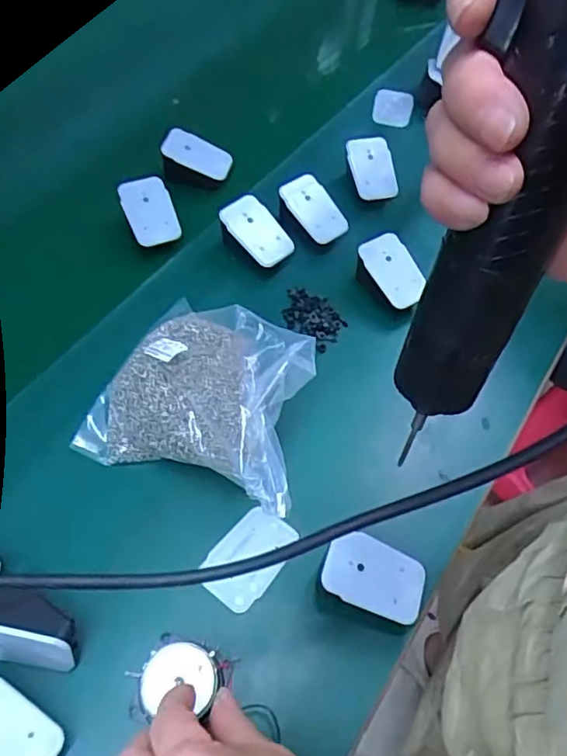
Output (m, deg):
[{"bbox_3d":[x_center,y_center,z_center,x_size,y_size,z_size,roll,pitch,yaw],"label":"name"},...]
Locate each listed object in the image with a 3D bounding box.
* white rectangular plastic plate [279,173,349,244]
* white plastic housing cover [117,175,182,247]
[{"bbox_3d":[0.031,-0.167,0.592,0.047,0.008,0.068,-34,92,-17],"label":"white rectangular plastic plate"},{"bbox_3d":[-0.131,-0.162,0.587,0.047,0.010,0.065,-19,90,1],"label":"white plastic housing cover"}]

